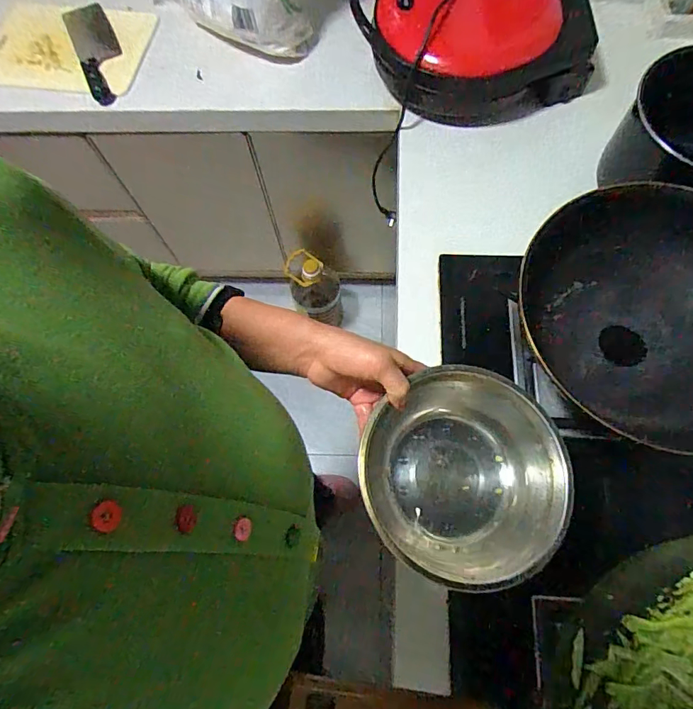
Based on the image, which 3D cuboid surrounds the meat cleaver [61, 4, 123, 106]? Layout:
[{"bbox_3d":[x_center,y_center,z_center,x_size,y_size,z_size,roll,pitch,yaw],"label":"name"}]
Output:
[{"bbox_3d":[-0.486,-0.592,0.904,0.081,0.022,0.268,-25,71,-6],"label":"meat cleaver"}]

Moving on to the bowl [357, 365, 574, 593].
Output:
[{"bbox_3d":[0.109,0.112,0.436,0.185,0.062,0.180,-1,70,2],"label":"bowl"}]

